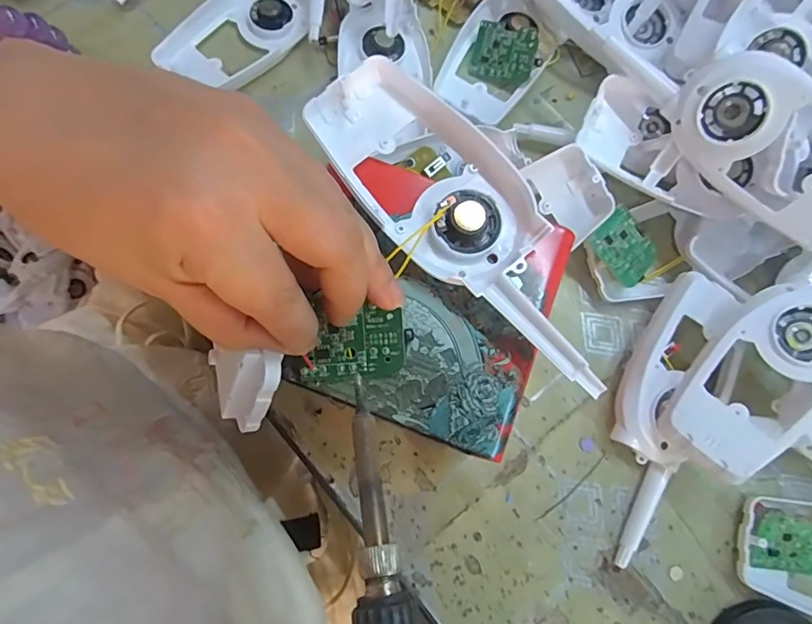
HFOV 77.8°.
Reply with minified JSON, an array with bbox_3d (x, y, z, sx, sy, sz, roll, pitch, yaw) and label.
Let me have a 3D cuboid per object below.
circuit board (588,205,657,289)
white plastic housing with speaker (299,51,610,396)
[{"bbox_3d":[0.131,-0.037,0.300,0.033,0.004,0.044,-46,106,-10],"label":"circuit board"},{"bbox_3d":[0.028,-0.043,0.215,0.161,0.014,0.059,42,80,8],"label":"white plastic housing with speaker"}]

